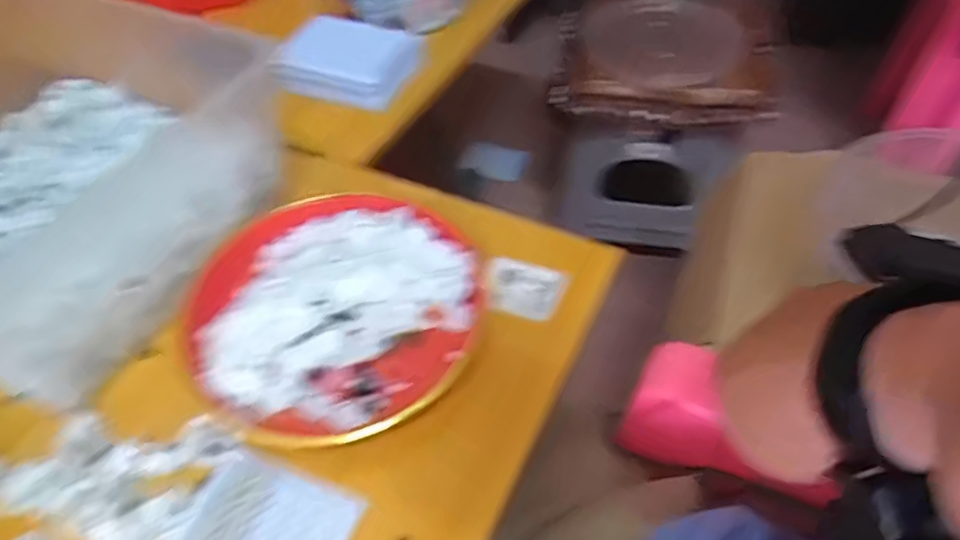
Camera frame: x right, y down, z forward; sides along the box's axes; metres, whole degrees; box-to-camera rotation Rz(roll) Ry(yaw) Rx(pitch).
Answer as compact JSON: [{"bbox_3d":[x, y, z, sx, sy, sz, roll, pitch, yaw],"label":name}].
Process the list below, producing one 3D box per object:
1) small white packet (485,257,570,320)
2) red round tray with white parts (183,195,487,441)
[{"bbox_3d":[0.035,0.013,0.500,0.061,0.007,0.052,15,52,9],"label":"small white packet"},{"bbox_3d":[-0.107,0.028,0.474,0.200,0.036,0.211,-3,51,3],"label":"red round tray with white parts"}]

